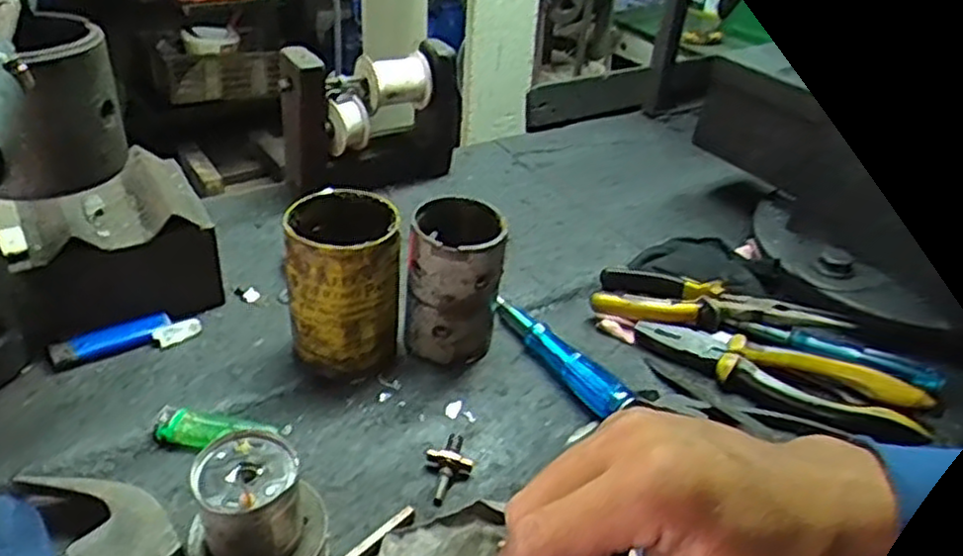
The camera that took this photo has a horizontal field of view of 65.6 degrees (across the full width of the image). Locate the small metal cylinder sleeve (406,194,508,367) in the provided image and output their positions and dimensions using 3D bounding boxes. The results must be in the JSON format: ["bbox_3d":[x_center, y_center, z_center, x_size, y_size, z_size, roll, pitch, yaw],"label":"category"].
[{"bbox_3d":[-0.020,0.004,0.539,0.065,0.105,0.063,1,34,-4],"label":"small metal cylinder sleeve"}]

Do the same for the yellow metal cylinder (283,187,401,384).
[{"bbox_3d":[-0.095,0.006,0.520,0.074,0.111,0.071,-2,35,-9],"label":"yellow metal cylinder"}]

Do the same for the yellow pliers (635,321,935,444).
[{"bbox_3d":[0.208,0.071,0.534,0.198,0.025,0.051,19,37,20],"label":"yellow pliers"}]

